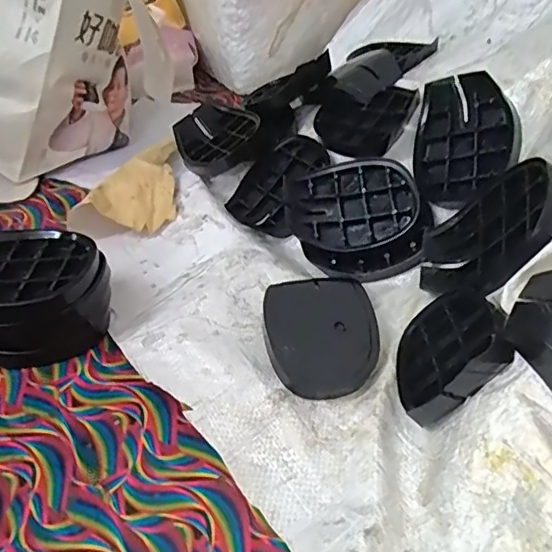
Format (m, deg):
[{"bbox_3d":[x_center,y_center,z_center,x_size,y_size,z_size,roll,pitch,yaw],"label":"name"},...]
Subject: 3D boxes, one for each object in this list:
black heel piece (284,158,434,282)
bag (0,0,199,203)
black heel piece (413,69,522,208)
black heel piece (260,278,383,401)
[{"bbox_3d":[0.073,-0.052,0.507,0.119,0.020,0.113,-12,70,19],"label":"black heel piece"},{"bbox_3d":[-0.244,-0.232,0.628,0.258,0.218,0.106,-35,52,-26],"label":"bag"},{"bbox_3d":[0.163,-0.119,0.490,0.087,0.017,0.127,-10,64,34],"label":"black heel piece"},{"bbox_3d":[0.036,0.041,0.435,0.087,0.025,0.098,-9,46,-3],"label":"black heel piece"}]

